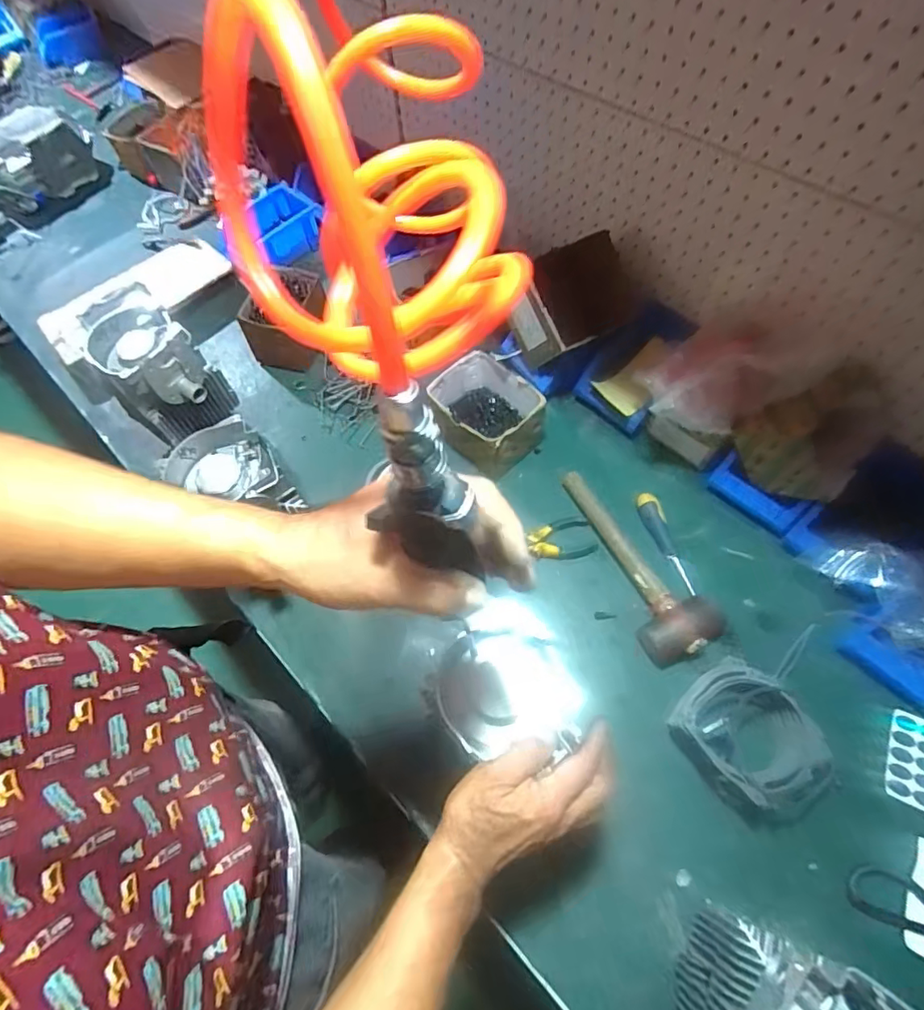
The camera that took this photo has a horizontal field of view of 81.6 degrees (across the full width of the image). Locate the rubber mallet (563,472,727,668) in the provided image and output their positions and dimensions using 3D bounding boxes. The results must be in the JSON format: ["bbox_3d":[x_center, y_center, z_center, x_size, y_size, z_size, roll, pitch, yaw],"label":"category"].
[{"bbox_3d":[0.232,0.066,0.716,0.100,0.055,0.295,-21,63,-8],"label":"rubber mallet"}]

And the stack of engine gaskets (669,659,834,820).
[{"bbox_3d":[0.318,0.262,0.585,0.133,0.070,0.170,-34,66,-14],"label":"stack of engine gaskets"}]

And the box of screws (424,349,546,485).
[{"bbox_3d":[0.043,-0.137,0.813,0.119,0.098,0.156,-41,68,-17],"label":"box of screws"}]

